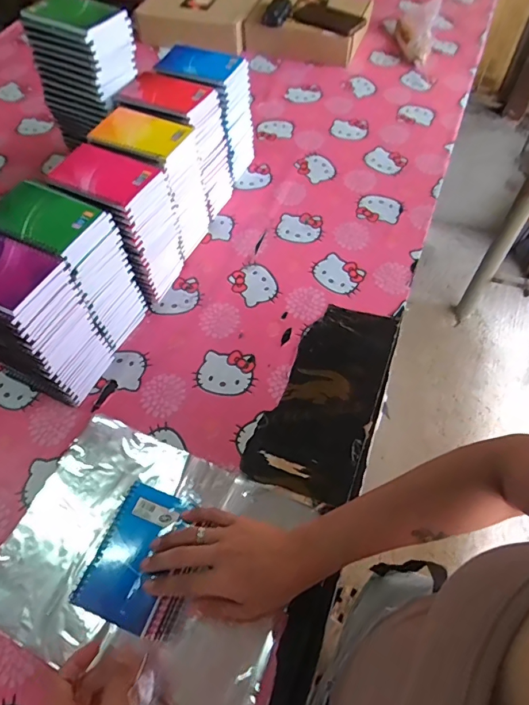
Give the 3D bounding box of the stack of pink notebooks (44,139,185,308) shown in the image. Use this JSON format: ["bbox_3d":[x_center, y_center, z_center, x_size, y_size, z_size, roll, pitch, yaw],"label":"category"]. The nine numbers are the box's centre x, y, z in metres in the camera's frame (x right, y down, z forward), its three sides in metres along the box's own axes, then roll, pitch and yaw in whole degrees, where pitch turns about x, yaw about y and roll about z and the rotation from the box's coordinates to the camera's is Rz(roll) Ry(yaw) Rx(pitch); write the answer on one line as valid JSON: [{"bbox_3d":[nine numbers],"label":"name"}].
[{"bbox_3d":[-0.206,-0.180,0.673,0.136,0.201,0.102,20,60,14],"label":"stack of pink notebooks"}]

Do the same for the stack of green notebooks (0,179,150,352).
[{"bbox_3d":[-0.263,-0.112,0.624,0.132,0.206,0.093,21,61,15],"label":"stack of green notebooks"}]

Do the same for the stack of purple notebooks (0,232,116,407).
[{"bbox_3d":[-0.293,-0.036,0.577,0.126,0.208,0.096,20,60,14],"label":"stack of purple notebooks"}]

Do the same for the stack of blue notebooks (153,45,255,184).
[{"bbox_3d":[-0.107,-0.423,0.829,0.144,0.202,0.113,22,61,15],"label":"stack of blue notebooks"}]

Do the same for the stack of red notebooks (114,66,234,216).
[{"bbox_3d":[-0.148,-0.341,0.770,0.167,0.199,0.116,20,60,14],"label":"stack of red notebooks"}]

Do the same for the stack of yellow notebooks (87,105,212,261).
[{"bbox_3d":[-0.172,-0.258,0.718,0.138,0.202,0.104,20,60,14],"label":"stack of yellow notebooks"}]

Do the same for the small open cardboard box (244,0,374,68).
[{"bbox_3d":[0.110,-0.799,1.112,0.283,0.094,0.187,17,60,12],"label":"small open cardboard box"}]

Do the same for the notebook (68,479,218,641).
[{"bbox_3d":[-0.121,0.212,0.472,0.104,0.014,0.129,17,60,13],"label":"notebook"}]

